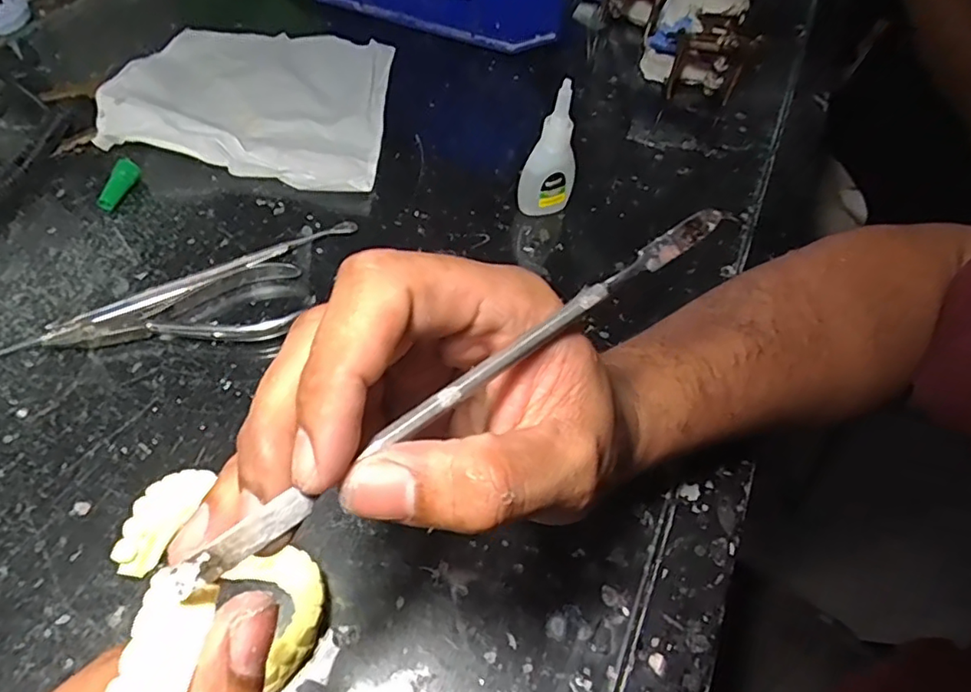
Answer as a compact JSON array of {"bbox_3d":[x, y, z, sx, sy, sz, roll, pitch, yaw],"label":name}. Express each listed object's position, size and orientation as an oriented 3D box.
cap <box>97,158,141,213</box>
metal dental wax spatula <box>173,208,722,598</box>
[{"bbox_3d":[-0.223,-0.098,0.366,0.012,0.014,0.033,16,54,6],"label":"cap"},{"bbox_3d":[0.004,0.005,0.153,0.170,0.007,0.007,-34,64,-21],"label":"metal dental wax spatula"}]

